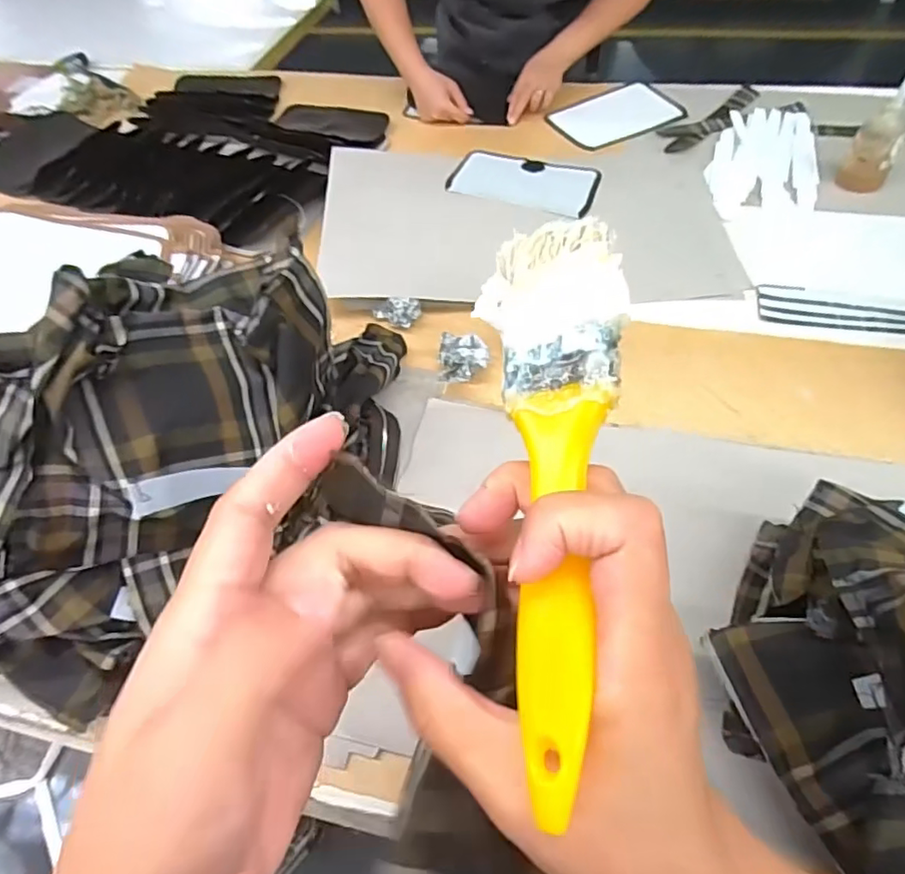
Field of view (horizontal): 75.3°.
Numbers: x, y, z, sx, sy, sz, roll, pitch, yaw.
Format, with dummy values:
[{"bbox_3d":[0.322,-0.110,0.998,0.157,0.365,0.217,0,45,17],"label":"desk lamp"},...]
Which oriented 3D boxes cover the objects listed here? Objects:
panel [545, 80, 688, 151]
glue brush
[{"bbox_3d":[0.294,-0.582,1.058,0.226,0.015,0.154,-25,56,-14],"label":"panel"},{"bbox_3d":[0.030,0.010,0.172,0.042,0.014,0.170,1,72,5],"label":"glue brush"}]

